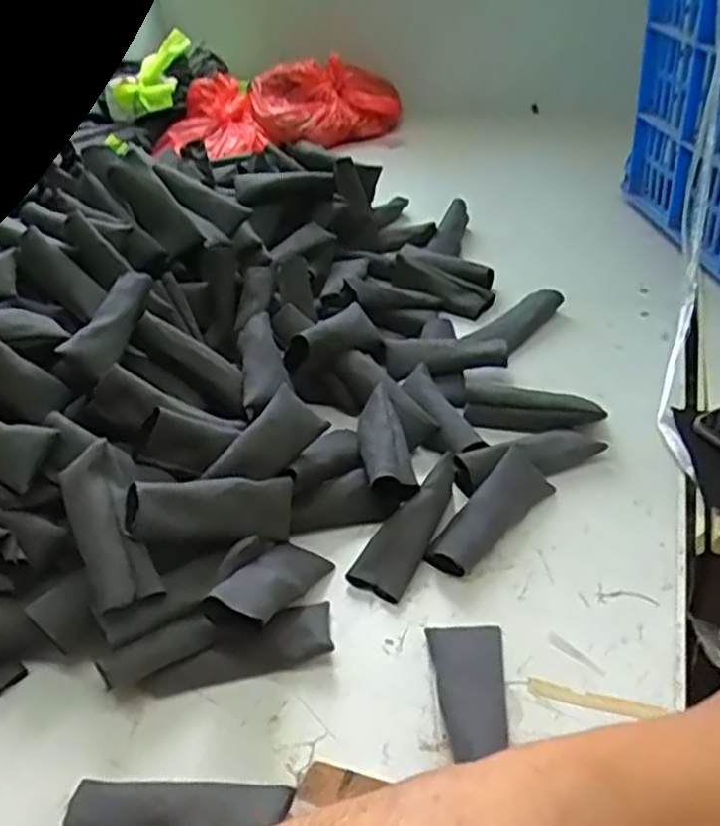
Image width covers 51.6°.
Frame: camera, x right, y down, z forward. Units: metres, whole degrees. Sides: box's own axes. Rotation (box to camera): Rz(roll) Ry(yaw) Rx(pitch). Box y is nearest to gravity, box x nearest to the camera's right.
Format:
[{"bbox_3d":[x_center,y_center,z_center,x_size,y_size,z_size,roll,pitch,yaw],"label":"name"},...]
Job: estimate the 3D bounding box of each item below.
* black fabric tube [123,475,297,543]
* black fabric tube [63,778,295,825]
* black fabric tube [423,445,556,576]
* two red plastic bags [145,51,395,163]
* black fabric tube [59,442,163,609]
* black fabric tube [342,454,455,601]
[{"bbox_3d":[-0.093,0.060,0.467,0.109,0.039,0.025,6,-10,-41],"label":"black fabric tube"},{"bbox_3d":[-0.089,0.200,0.367,0.105,0.027,0.037,-4,38,4],"label":"black fabric tube"},{"bbox_3d":[0.087,0.063,0.497,0.028,0.032,0.103,28,50,37],"label":"black fabric tube"},{"bbox_3d":[-0.124,-0.446,1.098,0.345,0.104,0.167,-28,42,-24],"label":"two red plastic bags"},{"bbox_3d":[-0.150,0.066,0.440,0.035,0.014,0.099,-20,68,-15],"label":"black fabric tube"},{"bbox_3d":[0.035,0.074,0.488,0.032,0.019,0.104,22,64,32],"label":"black fabric tube"}]

